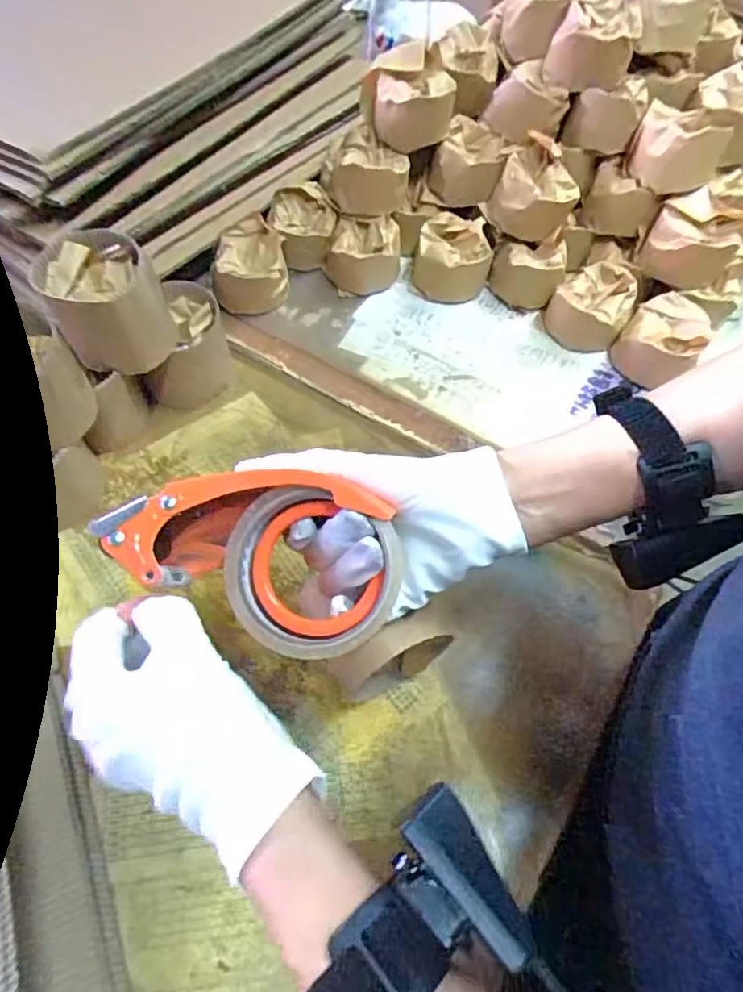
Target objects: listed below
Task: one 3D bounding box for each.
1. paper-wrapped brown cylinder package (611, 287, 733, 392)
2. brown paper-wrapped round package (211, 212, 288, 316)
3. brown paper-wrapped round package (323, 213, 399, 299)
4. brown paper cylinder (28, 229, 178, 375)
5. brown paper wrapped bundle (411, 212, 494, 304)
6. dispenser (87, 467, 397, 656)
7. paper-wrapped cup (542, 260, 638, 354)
[{"bbox_3d":[0.279,-0.150,0.571,0.073,0.063,0.076,41,66,19],"label":"paper-wrapped brown cylinder package"},{"bbox_3d":[-0.123,-0.230,0.603,0.070,0.063,0.068,1,60,-2],"label":"brown paper-wrapped round package"},{"bbox_3d":[-0.009,-0.250,0.620,0.076,0.058,0.064,3,60,-1],"label":"brown paper-wrapped round package"},{"bbox_3d":[-0.203,-0.148,0.460,0.079,0.075,0.081,1,60,-2],"label":"brown paper cylinder"},{"bbox_3d":[0.084,-0.245,0.624,0.079,0.055,0.079,8,60,2],"label":"brown paper wrapped bundle"},{"bbox_3d":[-0.064,0.026,0.336,0.155,0.072,0.093,24,84,-4],"label":"dispenser"},{"bbox_3d":[0.216,-0.187,0.596,0.076,0.053,0.082,24,62,11],"label":"paper-wrapped cup"}]

